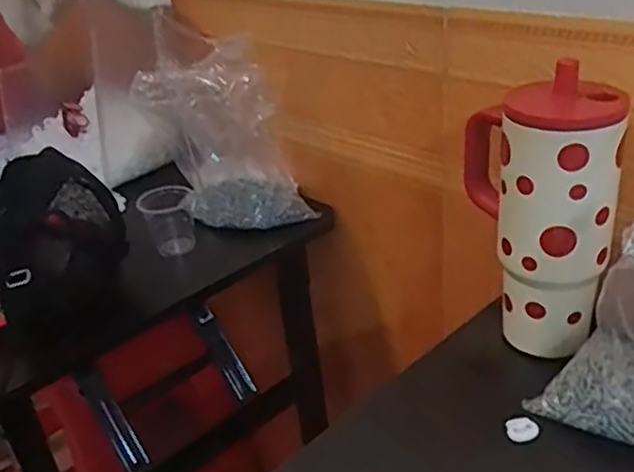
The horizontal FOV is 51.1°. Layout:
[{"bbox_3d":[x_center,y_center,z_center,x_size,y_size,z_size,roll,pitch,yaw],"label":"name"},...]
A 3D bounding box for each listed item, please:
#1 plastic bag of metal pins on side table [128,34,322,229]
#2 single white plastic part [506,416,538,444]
[{"bbox_3d":[-0.111,-0.110,0.795,0.181,0.193,0.099,-9,30,-3],"label":"plastic bag of metal pins on side table"},{"bbox_3d":[0.149,0.141,0.483,0.022,0.010,0.015,-14,30,-12],"label":"single white plastic part"}]

